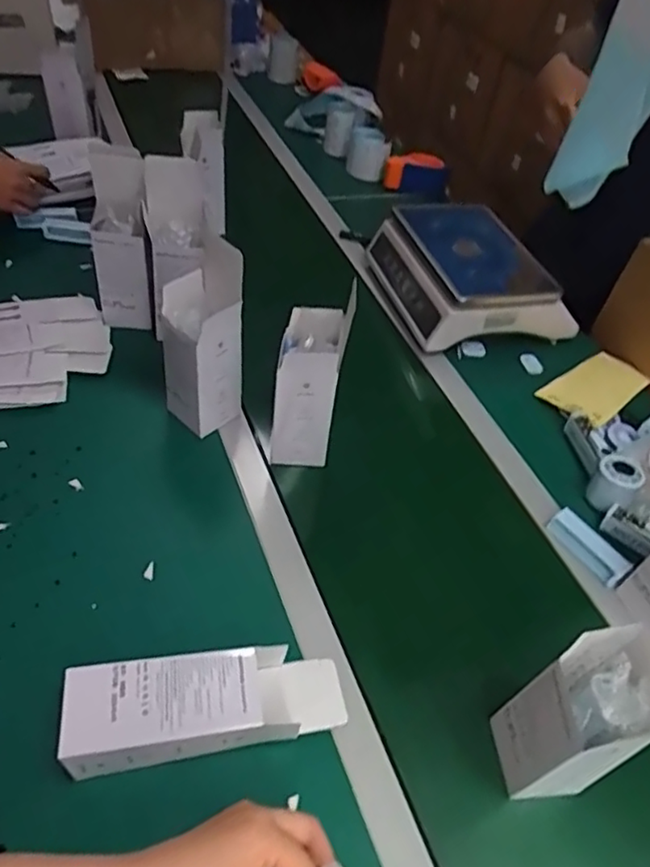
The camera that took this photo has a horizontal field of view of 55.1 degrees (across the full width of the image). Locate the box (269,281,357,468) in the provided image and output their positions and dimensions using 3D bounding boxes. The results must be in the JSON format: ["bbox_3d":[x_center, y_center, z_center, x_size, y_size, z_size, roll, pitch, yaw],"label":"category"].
[{"bbox_3d":[-0.021,-0.054,0.771,0.072,0.199,0.102,12,47,2],"label":"box"}]

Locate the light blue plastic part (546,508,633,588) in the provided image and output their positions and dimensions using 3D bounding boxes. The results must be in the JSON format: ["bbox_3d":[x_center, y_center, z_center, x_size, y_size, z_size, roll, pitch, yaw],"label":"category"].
[{"bbox_3d":[0.322,0.140,0.765,0.032,0.031,0.104,-23,55,-27],"label":"light blue plastic part"}]

